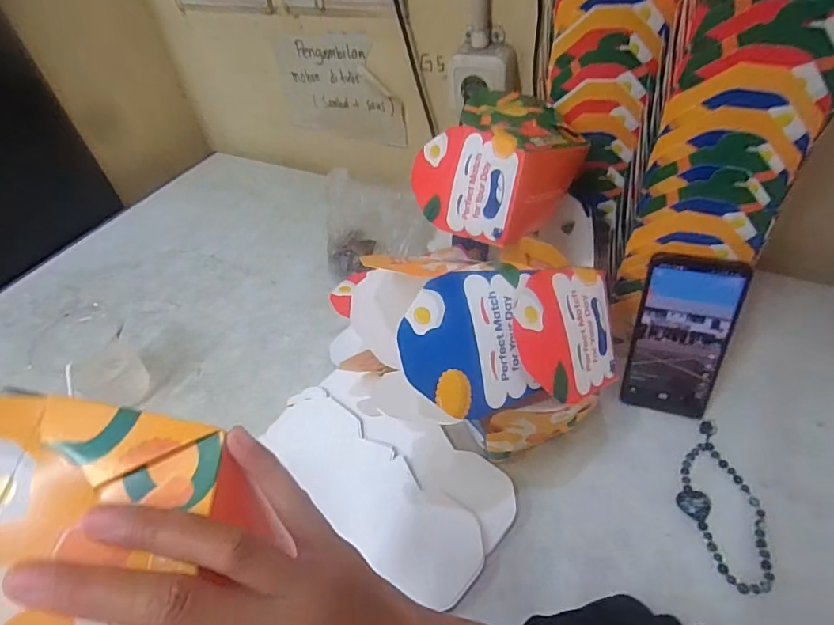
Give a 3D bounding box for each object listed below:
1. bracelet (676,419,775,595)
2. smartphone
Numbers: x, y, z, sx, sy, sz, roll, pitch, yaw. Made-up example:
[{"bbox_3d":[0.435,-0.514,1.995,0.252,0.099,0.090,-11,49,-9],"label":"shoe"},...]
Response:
[{"bbox_3d":[0.262,0.161,0.429,0.067,0.007,0.147,-7,46,1],"label":"bracelet"},{"bbox_3d":[0.242,0.025,0.455,0.077,0.166,0.008,12,33,23],"label":"smartphone"}]

